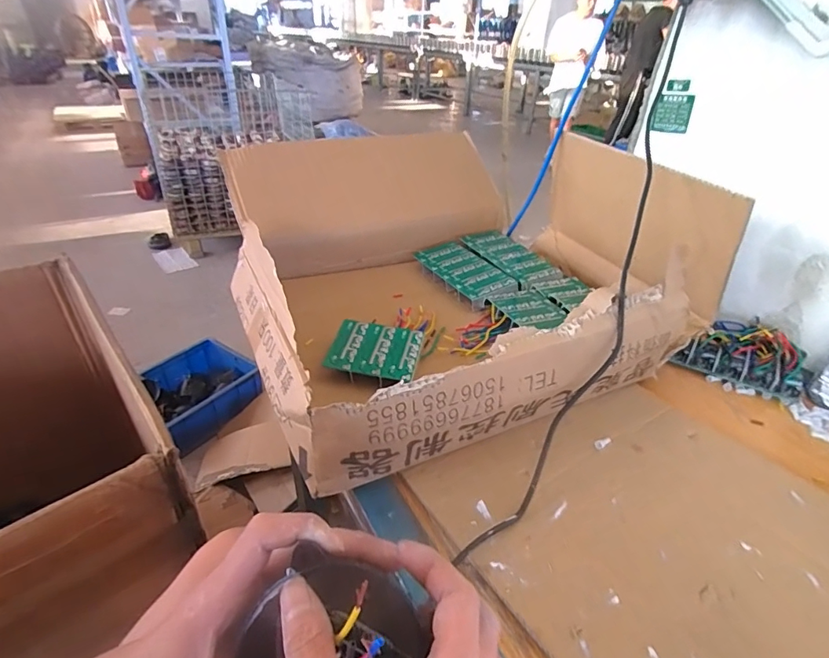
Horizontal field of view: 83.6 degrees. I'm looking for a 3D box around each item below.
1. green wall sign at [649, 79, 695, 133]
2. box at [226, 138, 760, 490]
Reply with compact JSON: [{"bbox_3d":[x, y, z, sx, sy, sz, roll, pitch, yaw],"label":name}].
[{"bbox_3d":[0.406,-0.348,0.727,0.054,0.074,0.006,19,30,35],"label":"green wall sign"},{"bbox_3d":[0.004,-0.129,0.688,0.530,0.193,0.634,-14,36,-24],"label":"box"}]

